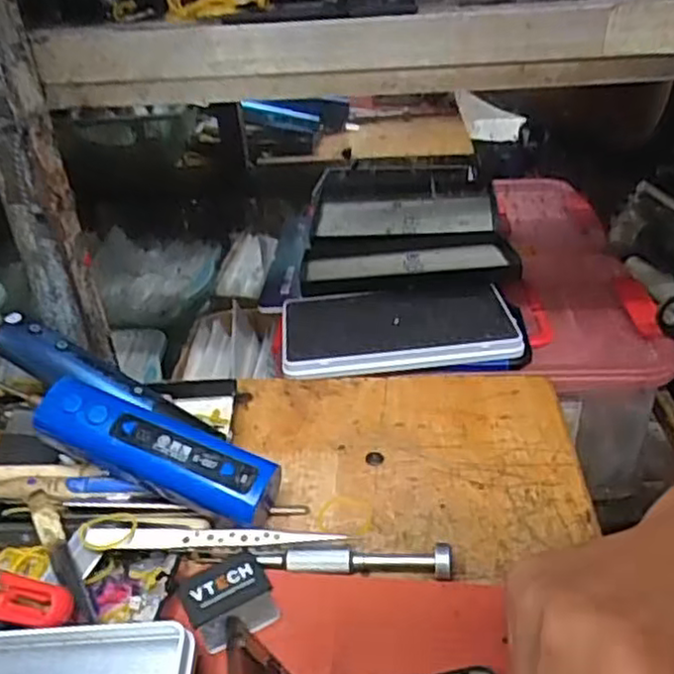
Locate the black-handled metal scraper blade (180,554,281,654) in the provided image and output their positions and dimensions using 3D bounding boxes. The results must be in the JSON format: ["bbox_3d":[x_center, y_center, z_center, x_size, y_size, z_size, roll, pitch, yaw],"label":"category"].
[{"bbox_3d":[-0.050,0.124,0.326,0.038,0.008,0.037,-20,35,-23],"label":"black-handled metal scraper blade"}]

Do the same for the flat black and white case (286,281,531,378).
[{"bbox_3d":[0.048,-0.010,0.560,0.181,0.014,0.103,-5,32,0],"label":"flat black and white case"}]

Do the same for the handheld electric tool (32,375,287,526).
[{"bbox_3d":[-0.096,0.062,0.367,0.130,0.037,0.035,22,37,8],"label":"handheld electric tool"}]

